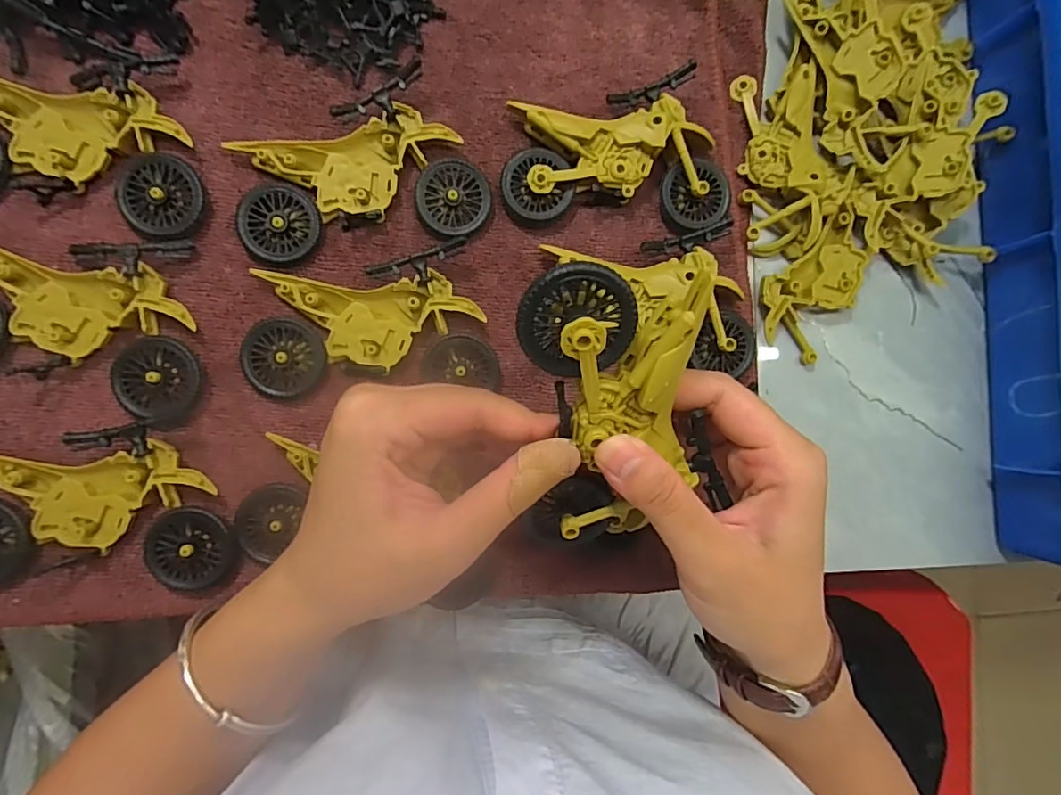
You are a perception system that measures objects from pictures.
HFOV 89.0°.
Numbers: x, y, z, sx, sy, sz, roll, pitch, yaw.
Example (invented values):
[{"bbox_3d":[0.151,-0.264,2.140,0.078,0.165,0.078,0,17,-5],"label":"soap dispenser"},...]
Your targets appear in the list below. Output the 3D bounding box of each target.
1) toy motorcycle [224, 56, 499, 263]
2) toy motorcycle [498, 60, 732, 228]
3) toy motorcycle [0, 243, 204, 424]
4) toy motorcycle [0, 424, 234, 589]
[{"bbox_3d":[-0.083,-0.102,0.261,0.112,0.011,0.074,-24,91,-9],"label":"toy motorcycle"},{"bbox_3d":[0.046,-0.127,0.277,0.114,0.021,0.076,1,87,-8],"label":"toy motorcycle"},{"bbox_3d":[-0.206,-0.034,0.240,0.112,0.012,0.076,6,86,-8],"label":"toy motorcycle"},{"bbox_3d":[-0.193,0.048,0.240,0.113,0.016,0.068,3,87,-8],"label":"toy motorcycle"}]

